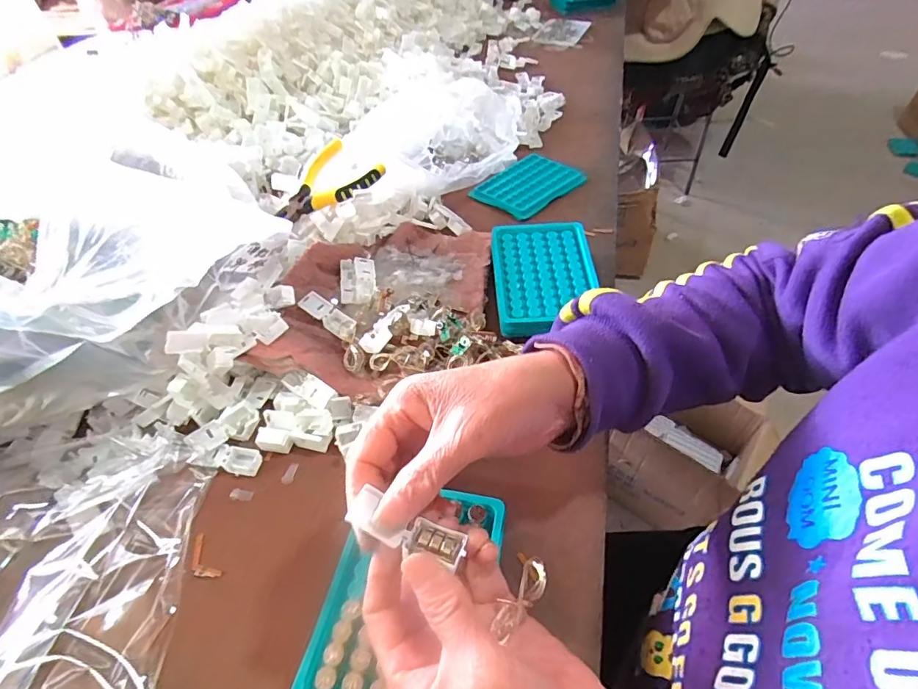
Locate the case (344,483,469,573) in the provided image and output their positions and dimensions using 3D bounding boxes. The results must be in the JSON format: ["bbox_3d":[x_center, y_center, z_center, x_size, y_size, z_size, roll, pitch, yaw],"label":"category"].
[{"bbox_3d":[-0.024,0.083,0.222,0.054,0.008,0.019,21,52,1],"label":"case"}]

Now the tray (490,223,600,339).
[{"bbox_3d":[0.086,-0.069,0.491,0.097,0.032,0.134,-3,49,1],"label":"tray"}]

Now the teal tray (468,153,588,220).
[{"bbox_3d":[0.090,-0.212,0.638,0.099,0.009,0.126,36,60,29],"label":"teal tray"}]

